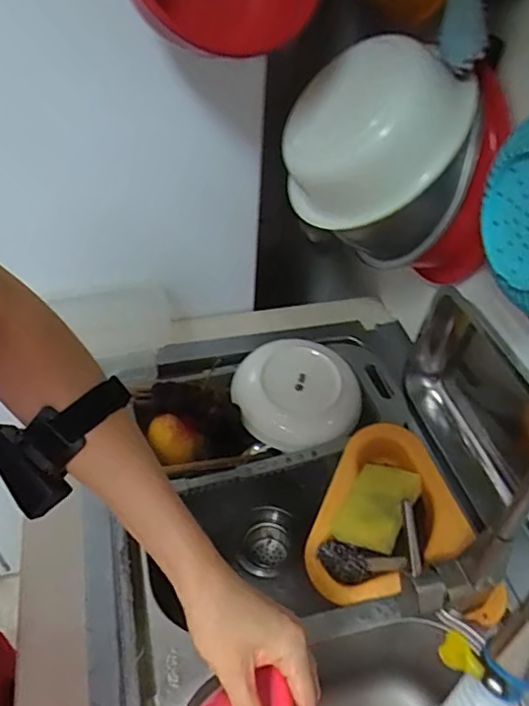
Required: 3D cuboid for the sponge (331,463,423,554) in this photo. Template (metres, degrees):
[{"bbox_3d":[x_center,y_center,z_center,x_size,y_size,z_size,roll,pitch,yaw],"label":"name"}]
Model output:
[{"bbox_3d":[0.140,0.189,0.688,0.083,0.028,0.114,6,35,38],"label":"sponge"}]

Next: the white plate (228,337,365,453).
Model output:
[{"bbox_3d":[0.050,0.052,0.838,0.192,0.049,0.207,2,45,-2],"label":"white plate"}]

